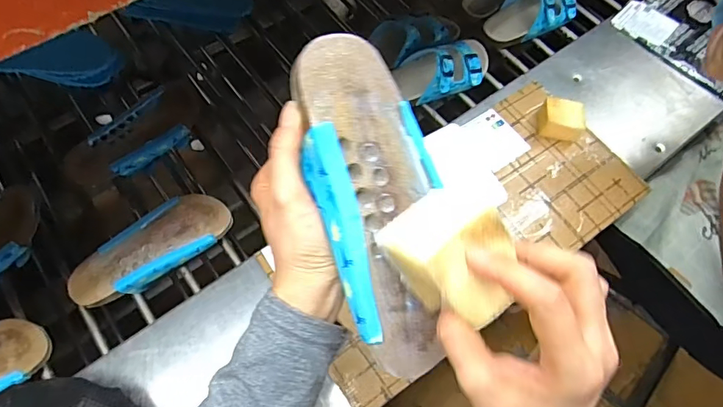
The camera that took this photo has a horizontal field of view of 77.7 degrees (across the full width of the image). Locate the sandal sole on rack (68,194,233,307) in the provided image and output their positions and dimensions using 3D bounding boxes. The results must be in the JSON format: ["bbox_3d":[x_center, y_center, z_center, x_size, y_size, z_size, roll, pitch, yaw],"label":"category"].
[{"bbox_3d":[-0.275,0.055,0.587,0.206,0.023,0.083,-31,70,-14],"label":"sandal sole on rack"}]

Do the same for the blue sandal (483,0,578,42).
[{"bbox_3d":[0.305,-0.346,0.798,0.181,0.064,0.086,-22,68,-11],"label":"blue sandal"}]

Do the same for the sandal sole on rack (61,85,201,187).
[{"bbox_3d":[-0.334,-0.096,0.673,0.097,0.054,0.200,42,71,16],"label":"sandal sole on rack"}]

